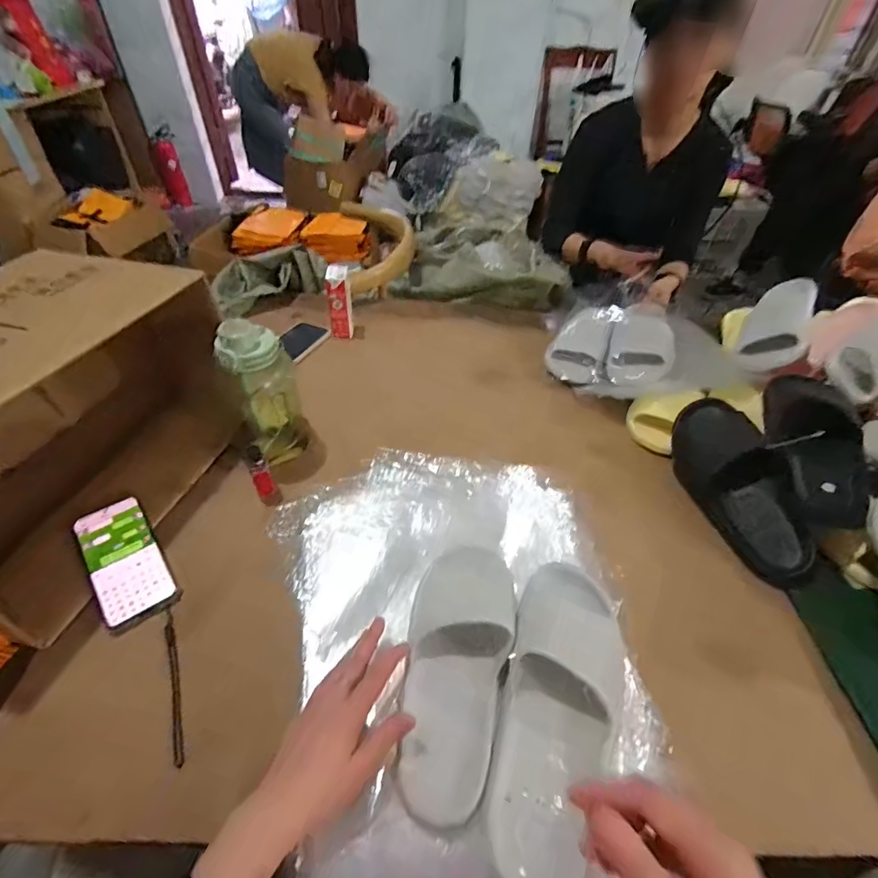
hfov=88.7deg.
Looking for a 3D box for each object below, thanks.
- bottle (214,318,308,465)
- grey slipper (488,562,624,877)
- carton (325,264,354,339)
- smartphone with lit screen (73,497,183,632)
[{"bbox_3d":[-0.241,-0.057,0.631,0.088,0.208,0.084,-16,48,-17],"label":"bottle"},{"bbox_3d":[0.117,0.253,0.426,0.111,0.060,0.271,15,54,12],"label":"grey slipper"},{"bbox_3d":[-0.198,-0.271,0.894,0.049,0.142,0.042,-4,23,-7],"label":"carton"},{"bbox_3d":[-0.384,0.146,0.547,0.074,0.011,0.166,-27,63,-33],"label":"smartphone with lit screen"}]

